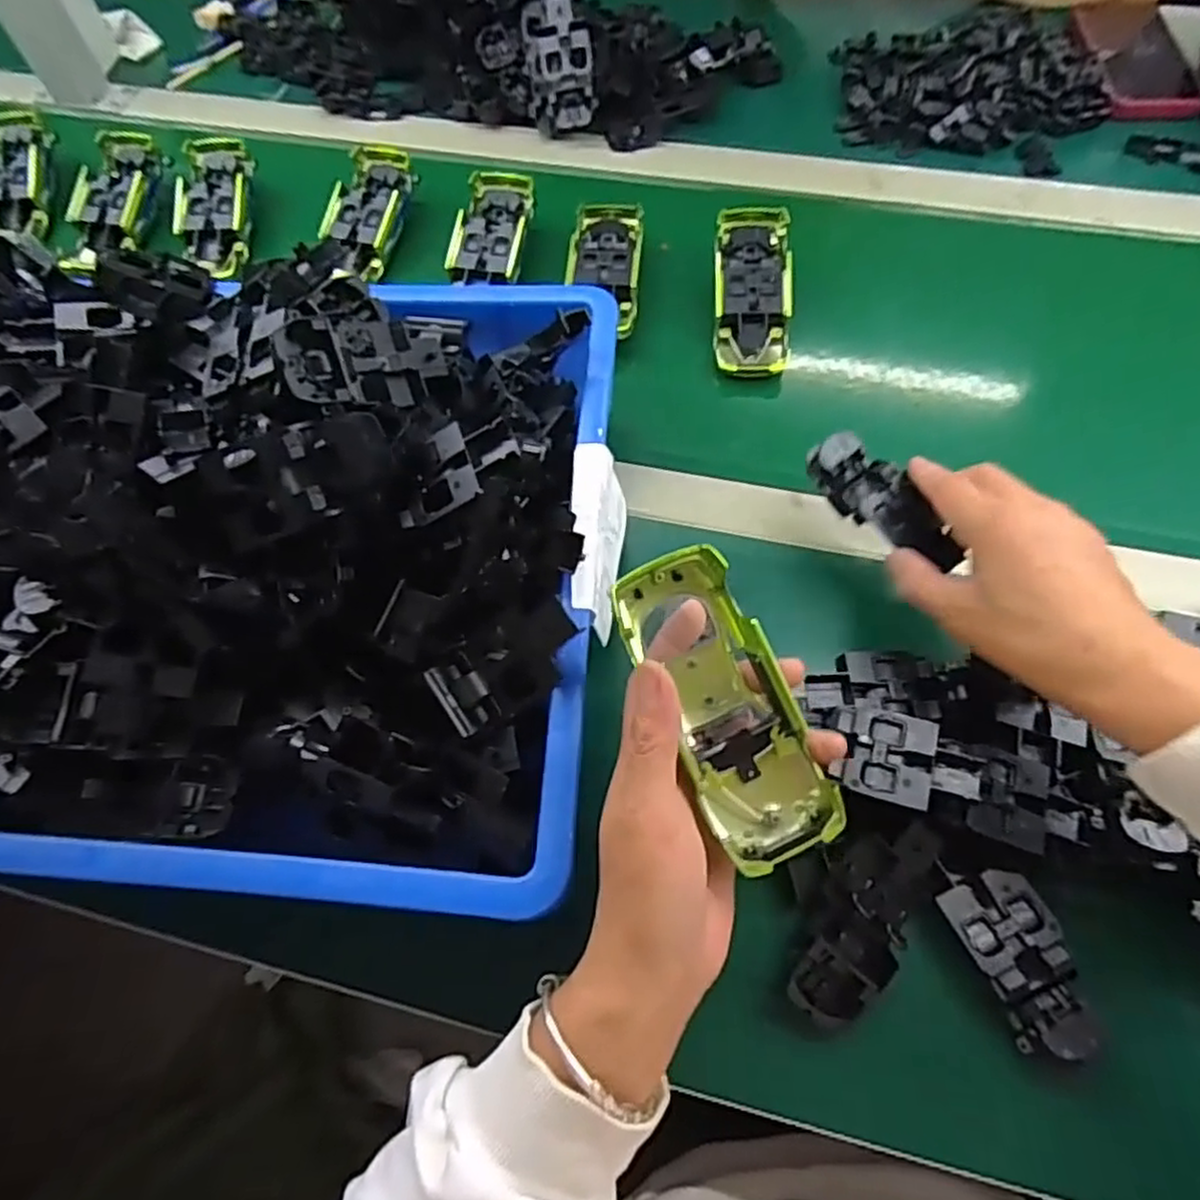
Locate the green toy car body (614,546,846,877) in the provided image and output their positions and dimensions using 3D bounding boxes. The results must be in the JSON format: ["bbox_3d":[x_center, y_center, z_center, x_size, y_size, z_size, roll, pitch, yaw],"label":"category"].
[{"bbox_3d":[0.053,0.045,0.309,0.052,0.035,0.131,-21,81,-9],"label":"green toy car body"}]

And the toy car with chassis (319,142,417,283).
[{"bbox_3d":[-0.191,-0.317,0.592,0.057,0.029,0.121,8,78,5],"label":"toy car with chassis"}]

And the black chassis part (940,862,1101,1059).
[{"bbox_3d":[0.194,0.164,0.331,0.043,0.017,0.081,-20,65,-9],"label":"black chassis part"}]

